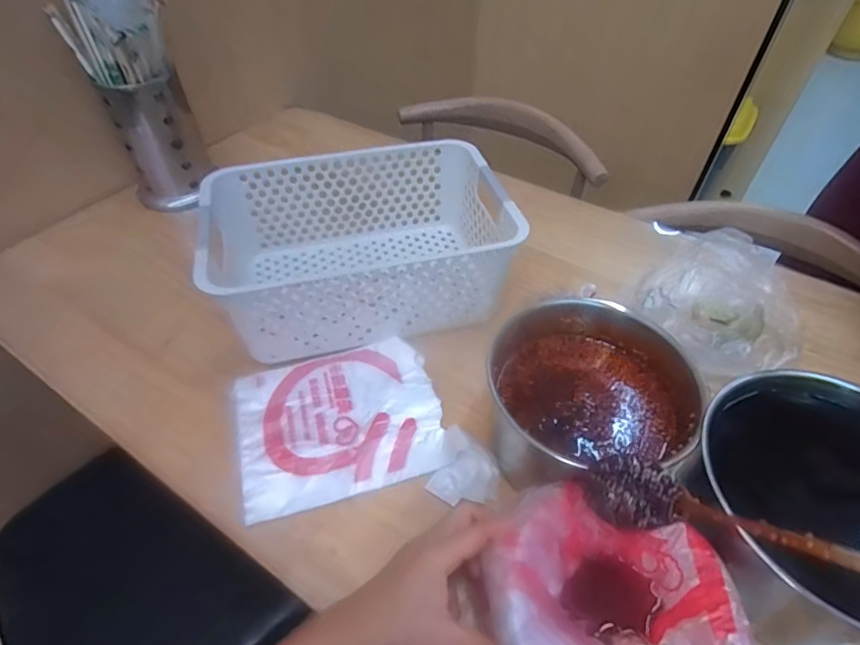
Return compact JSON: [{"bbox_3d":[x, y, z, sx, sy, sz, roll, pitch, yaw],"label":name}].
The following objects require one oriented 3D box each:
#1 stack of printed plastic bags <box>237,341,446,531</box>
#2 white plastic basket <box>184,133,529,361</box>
[{"bbox_3d":[-0.084,0.088,0.447,0.180,0.012,0.145,-13,49,-12],"label":"stack of printed plastic bags"},{"bbox_3d":[-0.075,-0.085,0.525,0.306,0.112,0.206,-10,49,-9],"label":"white plastic basket"}]

